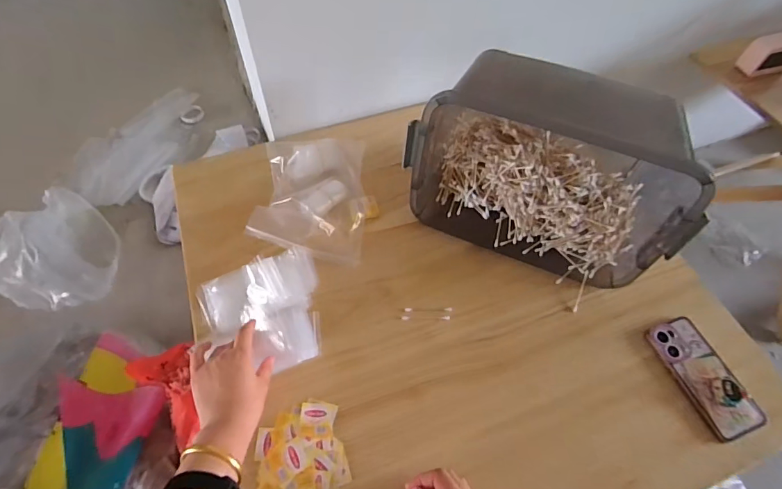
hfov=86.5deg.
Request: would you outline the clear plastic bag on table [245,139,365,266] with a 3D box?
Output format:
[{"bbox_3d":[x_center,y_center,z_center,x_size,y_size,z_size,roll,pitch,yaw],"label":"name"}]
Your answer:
[{"bbox_3d":[-0.133,-0.096,0.722,0.176,0.044,0.249,3,57,-1],"label":"clear plastic bag on table"}]

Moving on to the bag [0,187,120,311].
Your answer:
[{"bbox_3d":[-0.921,0.007,1.128,0.298,0.205,0.301,15,58,6],"label":"bag"}]

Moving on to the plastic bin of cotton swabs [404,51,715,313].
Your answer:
[{"bbox_3d":[0.247,-0.132,0.646,0.401,0.241,0.244,25,60,12],"label":"plastic bin of cotton swabs"}]

